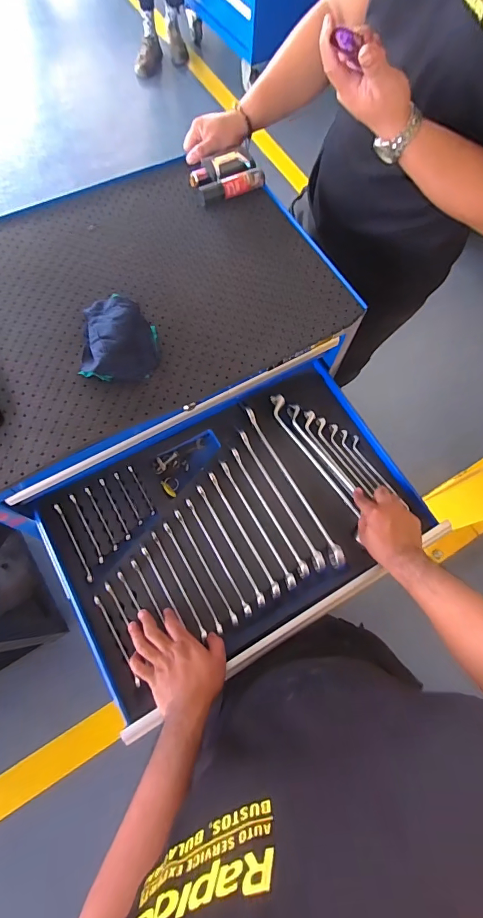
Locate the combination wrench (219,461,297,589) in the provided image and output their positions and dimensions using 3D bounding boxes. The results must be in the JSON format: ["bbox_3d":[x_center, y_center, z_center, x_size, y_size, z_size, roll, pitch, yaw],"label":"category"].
[{"bbox_3d":[0.028,0.107,0.702,0.017,0.021,0.241,-27,73,-11],"label":"combination wrench"}]

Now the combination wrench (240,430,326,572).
[{"bbox_3d":[0.071,0.066,0.717,0.019,0.026,0.273,-27,73,-11],"label":"combination wrench"}]

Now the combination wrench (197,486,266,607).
[{"bbox_3d":[-0.018,0.141,0.690,0.014,0.009,0.223,-27,73,-11],"label":"combination wrench"}]

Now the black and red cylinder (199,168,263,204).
[{"bbox_3d":[-0.015,-0.493,0.745,0.125,0.030,0.025,-25,73,-11],"label":"black and red cylinder"}]

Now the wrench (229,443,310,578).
[{"bbox_3d":[0.048,0.085,0.711,0.020,0.018,0.255,-26,73,-11],"label":"wrench"}]

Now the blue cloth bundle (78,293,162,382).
[{"bbox_3d":[-0.180,-0.184,0.611,0.105,0.055,0.148,-4,70,-4],"label":"blue cloth bundle"}]

